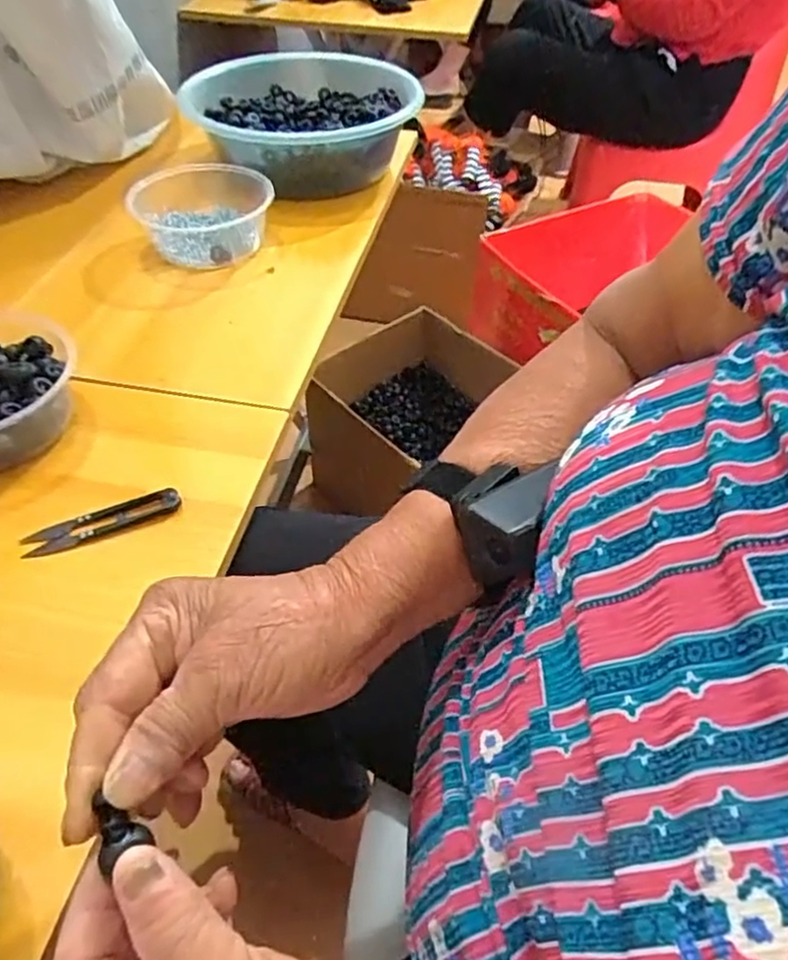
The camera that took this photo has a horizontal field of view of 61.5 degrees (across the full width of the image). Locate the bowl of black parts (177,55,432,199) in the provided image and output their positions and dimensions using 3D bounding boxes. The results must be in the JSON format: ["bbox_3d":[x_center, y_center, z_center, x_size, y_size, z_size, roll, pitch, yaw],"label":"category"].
[{"bbox_3d":[-0.109,-0.427,0.807,0.259,0.093,0.269,-2,43,2],"label":"bowl of black parts"}]

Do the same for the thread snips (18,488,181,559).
[{"bbox_3d":[-0.198,0.027,0.449,0.101,0.009,0.022,-18,52,-17],"label":"thread snips"}]

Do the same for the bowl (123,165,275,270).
[{"bbox_3d":[-0.196,-0.278,0.691,0.143,0.058,0.127,-17,51,-16],"label":"bowl"}]

